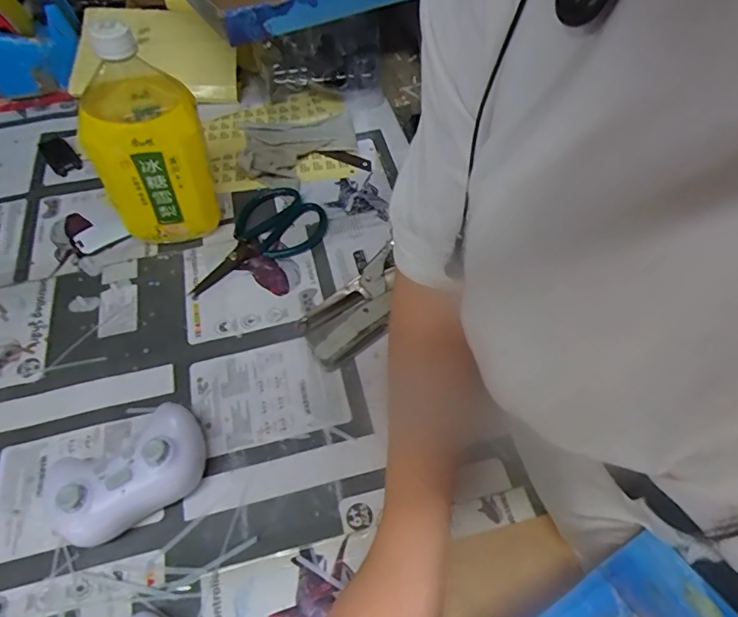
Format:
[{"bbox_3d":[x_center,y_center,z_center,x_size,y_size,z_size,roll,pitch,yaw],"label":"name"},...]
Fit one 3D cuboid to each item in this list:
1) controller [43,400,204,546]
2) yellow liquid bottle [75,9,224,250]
[{"bbox_3d":[-0.179,0.119,0.360,0.108,0.053,0.073,-31,61,-16],"label":"controller"},{"bbox_3d":[-0.199,-0.152,0.451,0.097,0.198,0.086,-17,58,-8],"label":"yellow liquid bottle"}]

